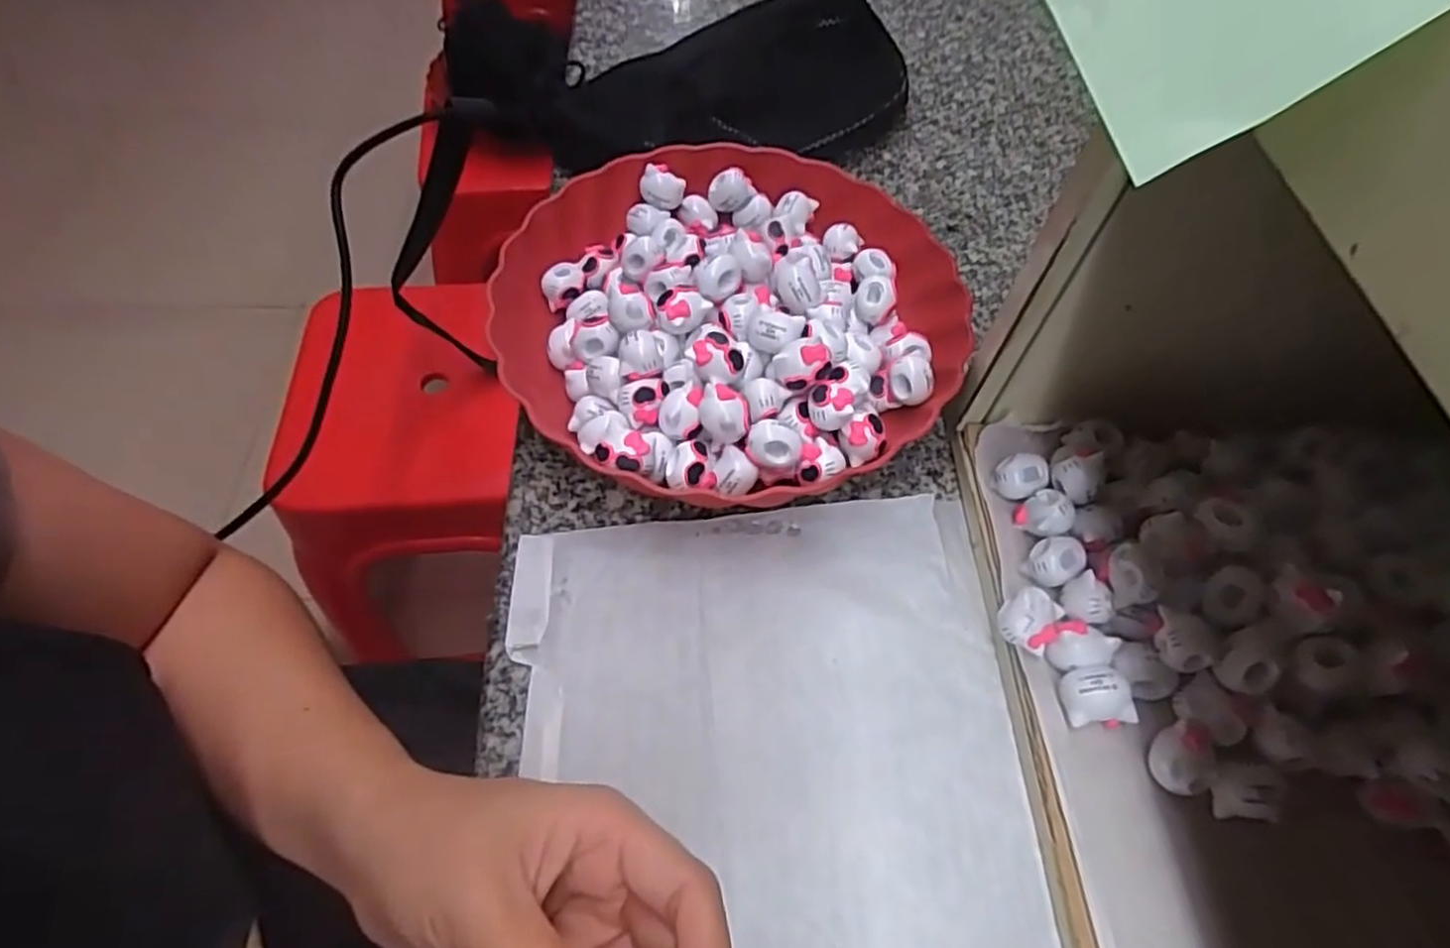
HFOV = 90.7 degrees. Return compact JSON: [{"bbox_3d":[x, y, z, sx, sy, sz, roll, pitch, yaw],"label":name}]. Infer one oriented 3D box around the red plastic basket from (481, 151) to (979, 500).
[{"bbox_3d":[0.005,-0.093,0.384,0.233,0.053,0.228,1,57,-2],"label":"red plastic basket"}]

